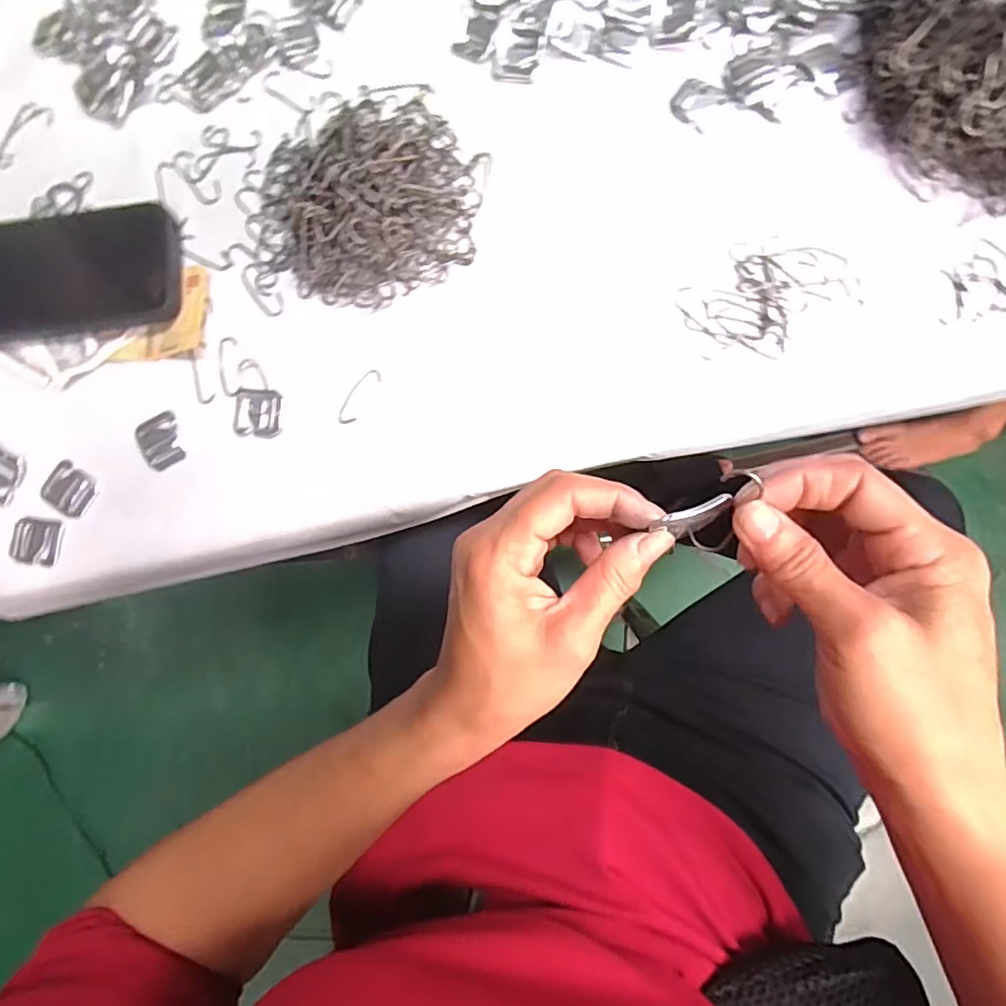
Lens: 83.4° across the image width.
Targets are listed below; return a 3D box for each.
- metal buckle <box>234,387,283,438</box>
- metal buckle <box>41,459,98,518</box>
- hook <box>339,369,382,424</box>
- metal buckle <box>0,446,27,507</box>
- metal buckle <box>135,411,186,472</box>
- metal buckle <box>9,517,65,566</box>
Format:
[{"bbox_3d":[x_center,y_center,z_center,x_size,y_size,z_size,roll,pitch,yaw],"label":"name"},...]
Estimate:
[{"bbox_3d":[-0.162,-0.060,0.370,0.031,0.004,0.032,5,85,4],"label":"metal buckle"},{"bbox_3d":[-0.288,-0.009,0.374,0.034,0.004,0.029,33,88,6],"label":"metal buckle"},{"bbox_3d":[-0.095,-0.070,0.367,0.013,0.004,0.041,32,87,6],"label":"hook"},{"bbox_3d":[-0.336,-0.019,0.376,0.030,0.005,0.033,22,86,6],"label":"metal buckle"},{"bbox_3d":[-0.228,-0.041,0.376,0.026,0.005,0.035,-19,84,2],"label":"metal buckle"},{"bbox_3d":[-0.309,0.025,0.372,0.034,0.004,0.030,7,85,5],"label":"metal buckle"}]

